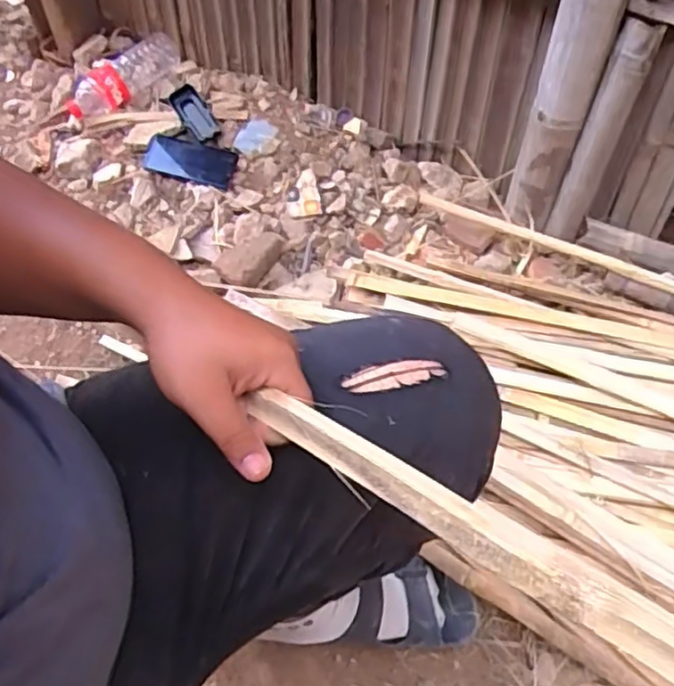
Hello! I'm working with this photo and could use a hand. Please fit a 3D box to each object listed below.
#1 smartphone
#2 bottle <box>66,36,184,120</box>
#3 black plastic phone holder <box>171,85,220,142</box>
[{"bbox_3d":[-0.253,-0.311,1.141,0.162,0.009,0.084,16,68,12],"label":"smartphone"},{"bbox_3d":[-0.402,-0.501,1.263,0.084,0.074,0.231,38,61,21],"label":"bottle"},{"bbox_3d":[-0.250,-0.405,1.184,0.049,0.020,0.122,-36,79,-3],"label":"black plastic phone holder"}]

